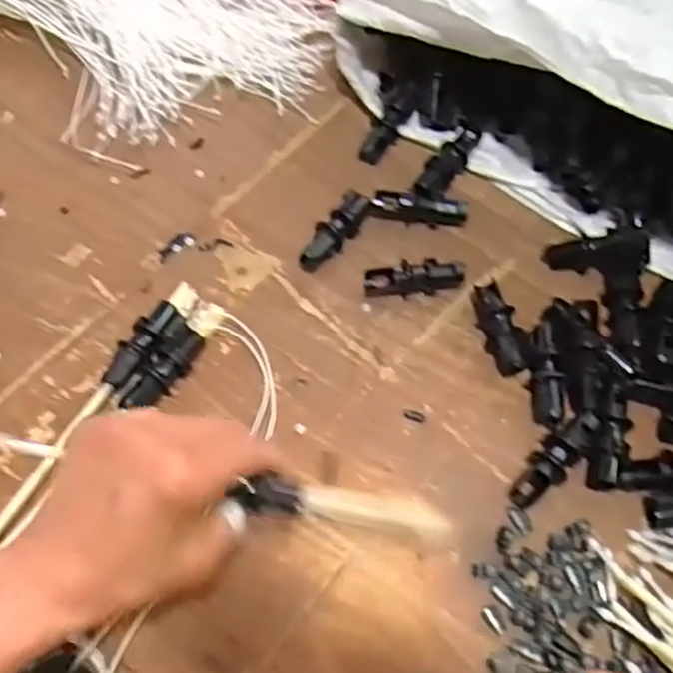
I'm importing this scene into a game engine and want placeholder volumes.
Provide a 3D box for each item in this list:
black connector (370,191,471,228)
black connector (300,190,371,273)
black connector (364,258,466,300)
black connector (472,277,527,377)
[{"bbox_3d":[0.058,-0.091,0.506,0.068,0.017,0.015,9,64,5],"label":"black connector"},{"bbox_3d":[-0.001,-0.075,0.504,0.020,0.017,0.066,33,68,15],"label":"black connector"},{"bbox_3d":[0.054,-0.040,0.488,0.067,0.021,0.018,-3,64,-2],"label":"black connector"},{"bbox_3d":[0.108,-0.007,0.475,0.023,0.020,0.065,-10,64,-5],"label":"black connector"}]

